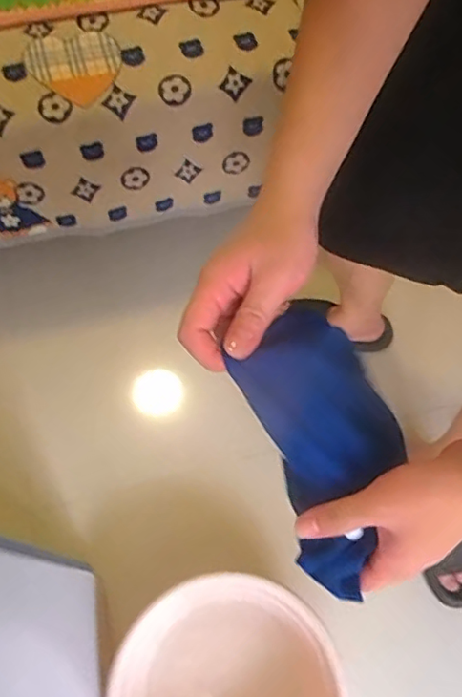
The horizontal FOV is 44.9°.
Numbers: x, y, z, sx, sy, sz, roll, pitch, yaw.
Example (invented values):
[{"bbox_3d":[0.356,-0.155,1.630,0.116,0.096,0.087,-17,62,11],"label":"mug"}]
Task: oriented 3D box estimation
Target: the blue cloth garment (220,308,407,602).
[{"bbox_3d":[0.074,0.068,0.392,0.103,0.065,0.183,-21,76,-8],"label":"blue cloth garment"}]

